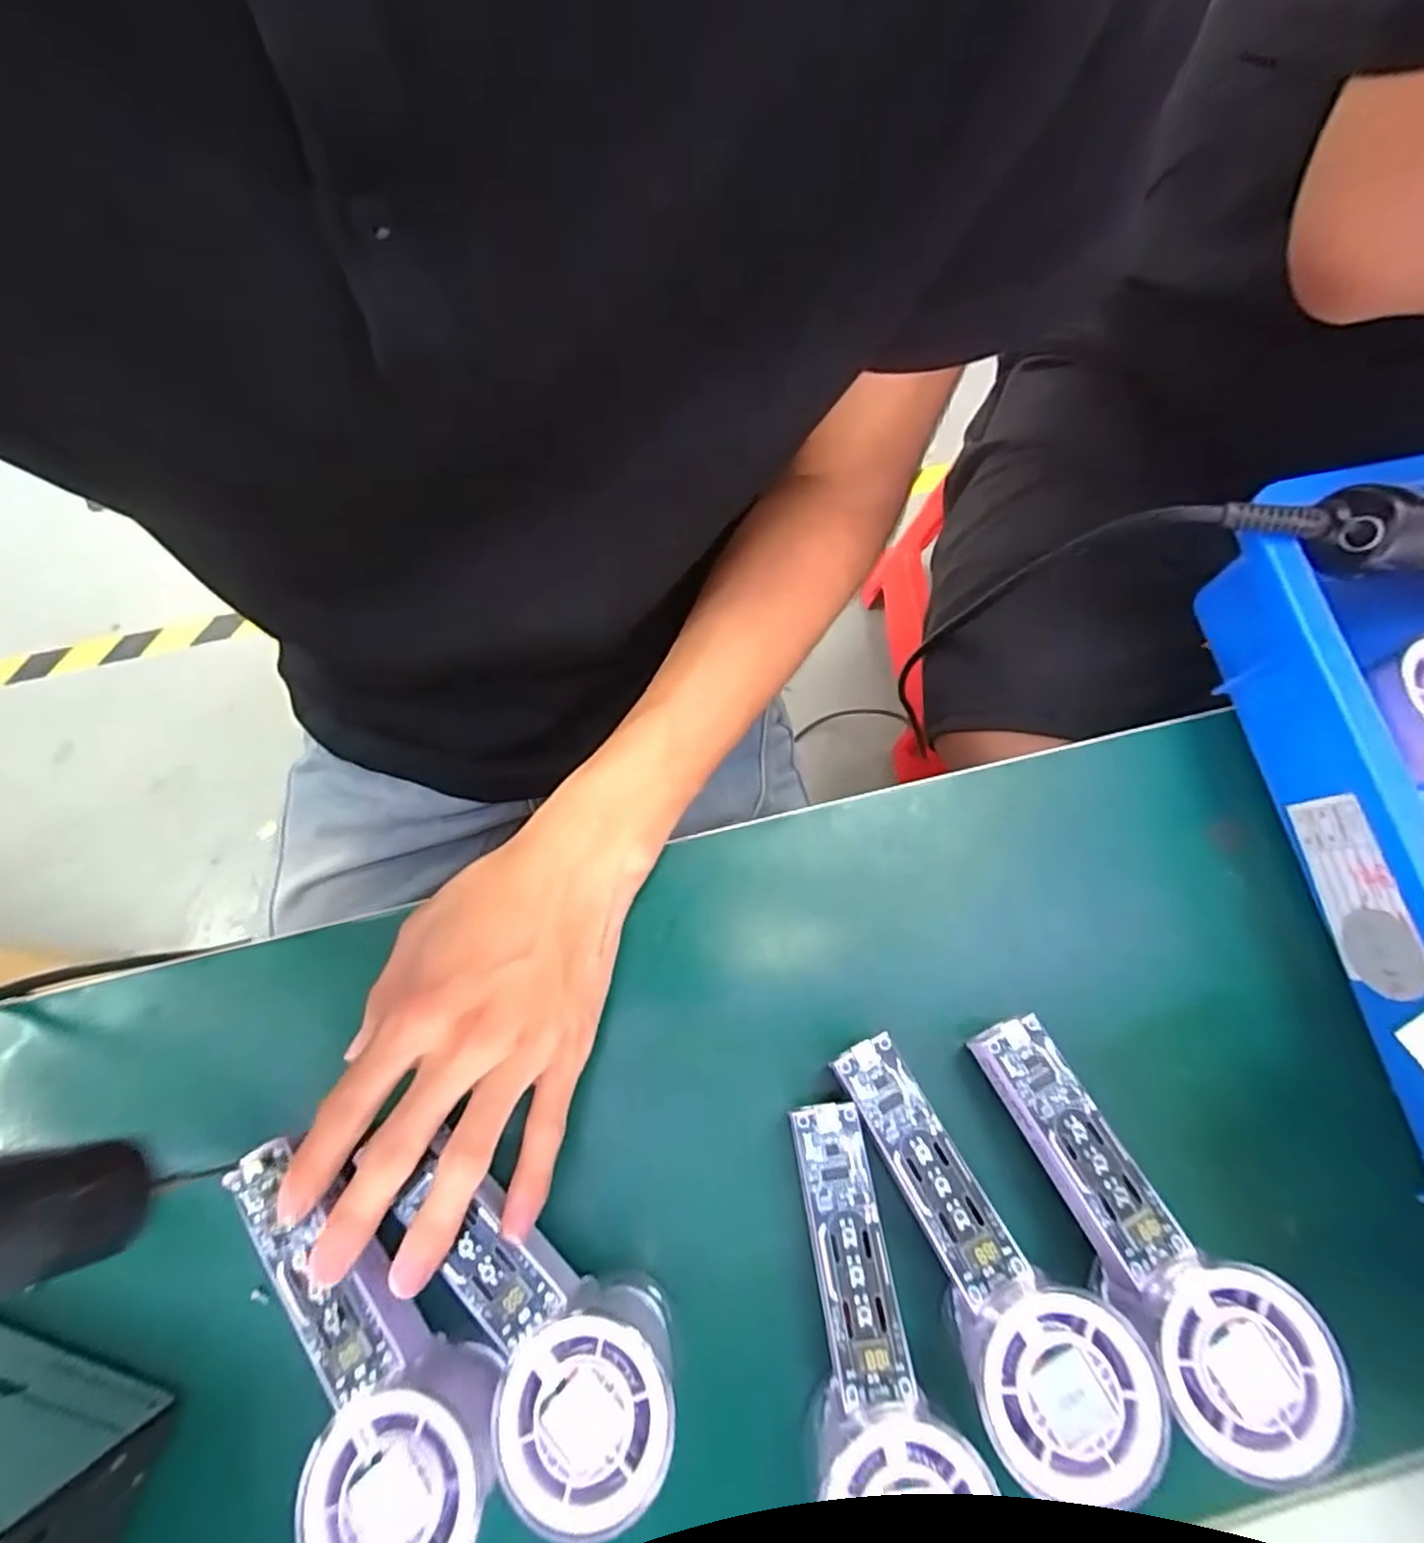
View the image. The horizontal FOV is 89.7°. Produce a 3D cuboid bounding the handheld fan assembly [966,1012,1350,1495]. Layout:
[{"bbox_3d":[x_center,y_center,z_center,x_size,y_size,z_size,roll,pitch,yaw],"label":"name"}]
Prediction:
[{"bbox_3d":[0.155,0.166,0.266,0.051,0.034,0.149,-28,61,-8],"label":"handheld fan assembly"}]

